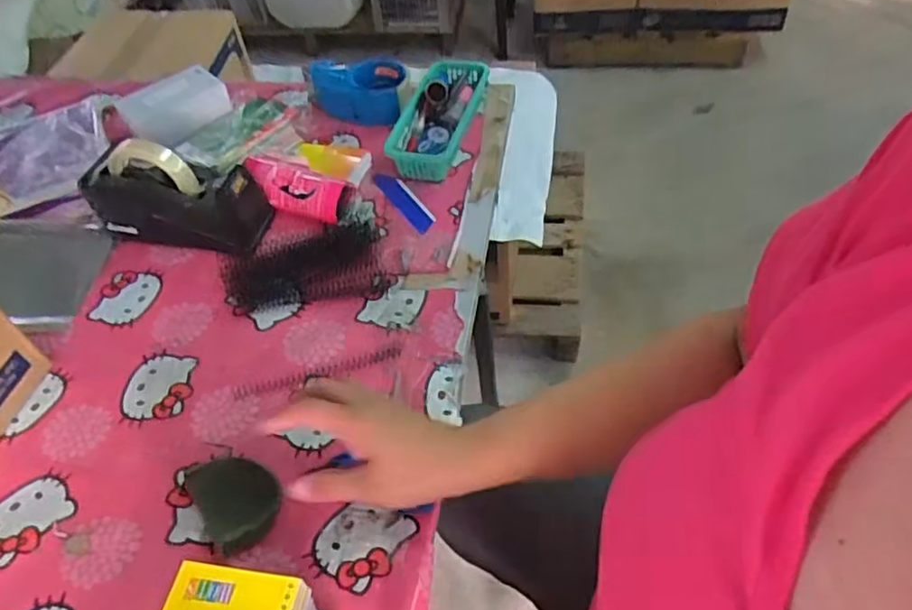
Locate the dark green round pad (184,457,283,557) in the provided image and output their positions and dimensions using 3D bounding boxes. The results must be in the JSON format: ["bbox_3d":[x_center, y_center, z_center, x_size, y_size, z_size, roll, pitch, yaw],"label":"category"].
[{"bbox_3d":[-0.197,0.168,0.582,0.073,0.010,0.095,-36,61,-4],"label":"dark green round pad"}]

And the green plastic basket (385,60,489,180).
[{"bbox_3d":[-0.023,-0.261,0.910,0.089,0.058,0.219,11,52,16],"label":"green plastic basket"}]

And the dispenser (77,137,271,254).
[{"bbox_3d":[-0.335,-0.132,0.787,0.206,0.127,0.073,2,50,9],"label":"dispenser"}]

